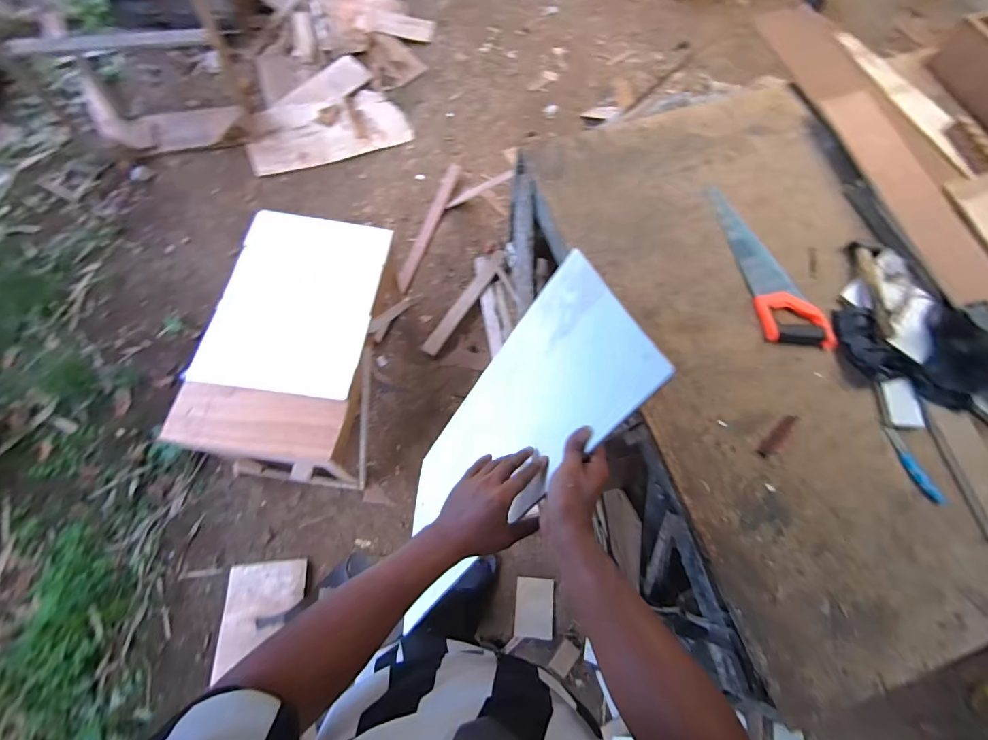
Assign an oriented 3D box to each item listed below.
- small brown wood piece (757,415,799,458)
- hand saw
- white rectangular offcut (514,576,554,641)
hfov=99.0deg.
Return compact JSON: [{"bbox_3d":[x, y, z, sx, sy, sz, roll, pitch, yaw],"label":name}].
[{"bbox_3d":[0.530,0.122,0.787,0.102,0.012,0.023,-40,76,-18],"label":"small brown wood piece"},{"bbox_3d":[0.576,-0.230,0.905,0.117,0.028,0.412,-9,69,-8],"label":"hand saw"},{"bbox_3d":[0.135,0.798,1.416,0.124,0.009,0.180,-1,70,14],"label":"white rectangular offcut"}]

